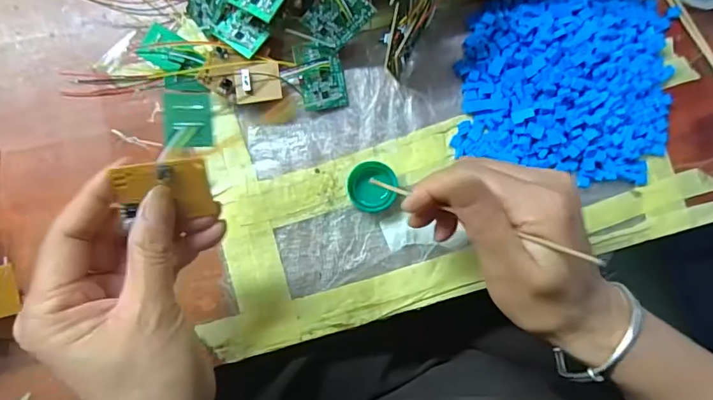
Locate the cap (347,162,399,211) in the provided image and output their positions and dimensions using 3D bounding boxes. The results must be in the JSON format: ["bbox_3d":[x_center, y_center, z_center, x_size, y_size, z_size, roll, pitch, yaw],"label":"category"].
[{"bbox_3d":[0.010,-0.008,0.316,0.032,0.012,0.031,0,84,-4],"label":"cap"}]

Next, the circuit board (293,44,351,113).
[{"bbox_3d":[-0.023,-0.083,0.323,0.030,0.005,0.044,-14,97,-14],"label":"circuit board"}]

